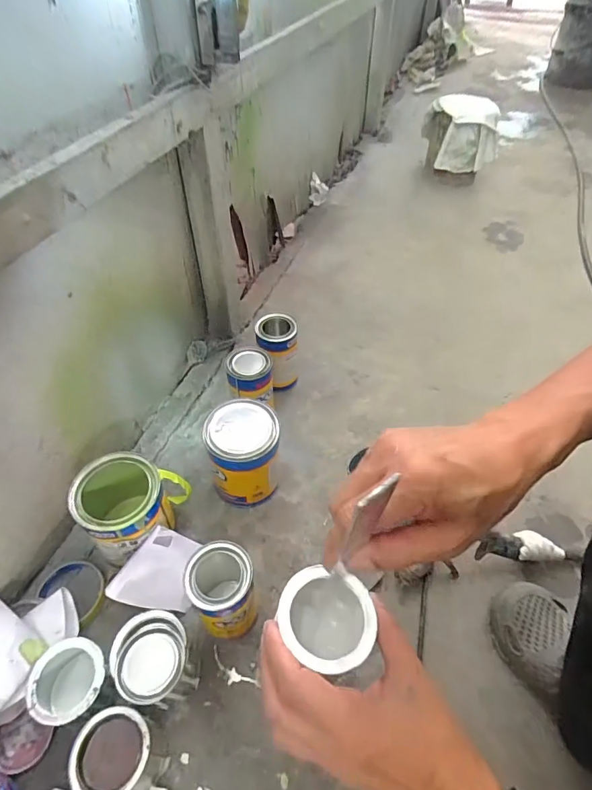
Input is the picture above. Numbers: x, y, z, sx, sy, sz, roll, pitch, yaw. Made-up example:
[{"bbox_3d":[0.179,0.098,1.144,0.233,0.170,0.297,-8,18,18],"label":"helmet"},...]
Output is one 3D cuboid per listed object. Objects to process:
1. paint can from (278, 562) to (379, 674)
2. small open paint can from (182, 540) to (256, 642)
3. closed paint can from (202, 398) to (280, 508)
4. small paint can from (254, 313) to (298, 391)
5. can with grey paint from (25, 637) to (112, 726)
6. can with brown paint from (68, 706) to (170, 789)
[{"bbox_3d":[0.019,0.197,0.365,0.075,0.105,0.076,-17,52,-24],"label":"paint can"},{"bbox_3d":[-0.086,0.236,0.526,0.070,0.135,0.074,1,50,-1],"label":"small open paint can"},{"bbox_3d":[-0.076,0.088,0.656,0.097,0.142,0.105,1,50,-1],"label":"closed paint can"},{"bbox_3d":[-0.033,-0.077,0.792,0.072,0.130,0.078,1,50,-1],"label":"small paint can"},{"bbox_3d":[-0.245,0.322,0.491,0.079,0.071,0.075,1,50,-1],"label":"can with grey paint"},{"bbox_3d":[-0.180,0.371,0.453,0.072,0.079,0.075,1,50,-1],"label":"can with brown paint"}]

